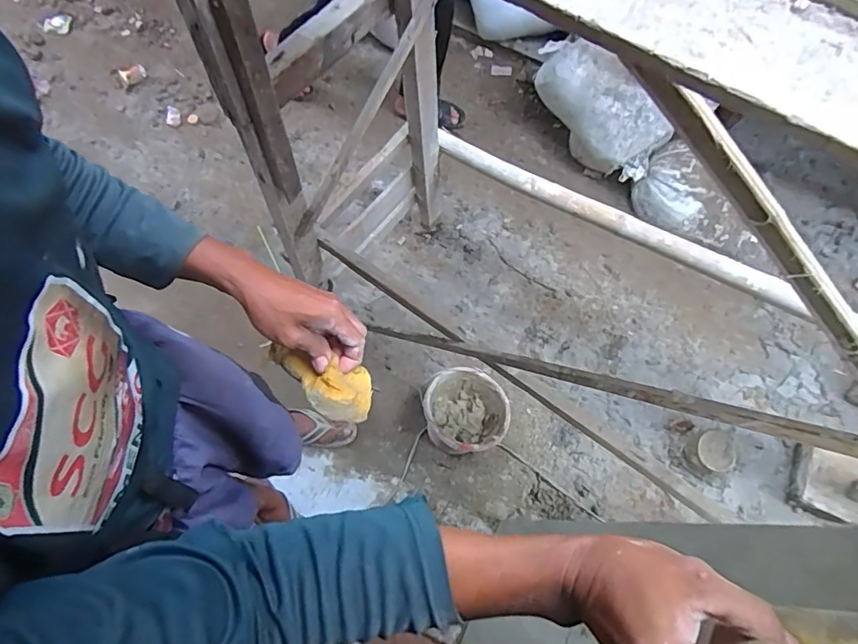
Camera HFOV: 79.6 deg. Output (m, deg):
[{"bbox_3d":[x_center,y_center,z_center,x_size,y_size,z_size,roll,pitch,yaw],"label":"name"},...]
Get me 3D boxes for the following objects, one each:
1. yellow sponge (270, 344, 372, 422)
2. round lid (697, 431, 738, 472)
[{"bbox_3d":[-0.123,0.056,0.549,0.136,0.039,0.059,25,69,24],"label":"yellow sponge"},{"bbox_3d":[0.843,0.380,1.515,0.100,0.017,0.122,10,56,36],"label":"round lid"}]

